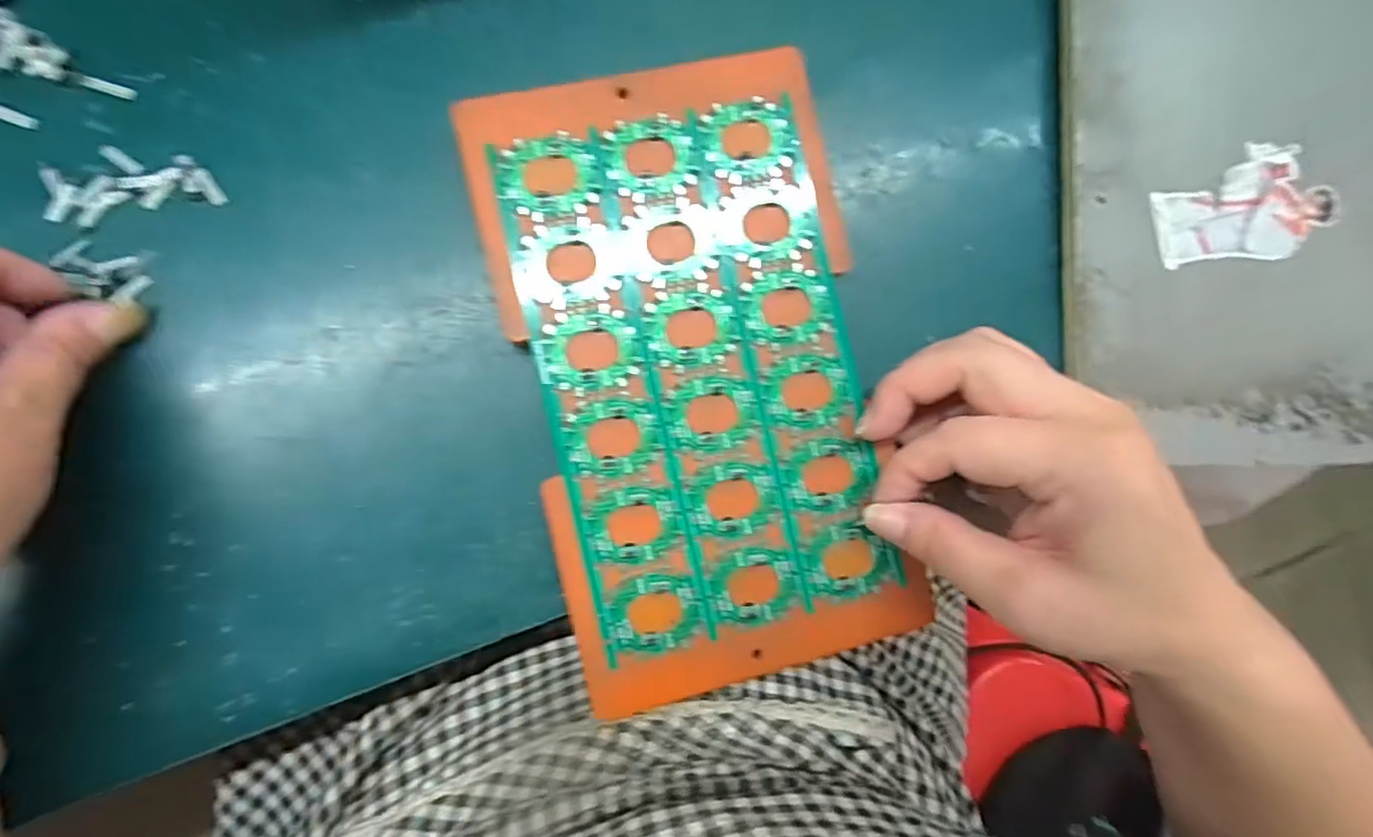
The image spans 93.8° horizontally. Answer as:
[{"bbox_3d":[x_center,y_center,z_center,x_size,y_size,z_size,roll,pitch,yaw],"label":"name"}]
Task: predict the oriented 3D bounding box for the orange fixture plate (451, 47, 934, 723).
[{"bbox_3d":[0.006,-0.017,0.249,0.134,0.009,0.237,-13,91,-6],"label":"orange fixture plate"}]

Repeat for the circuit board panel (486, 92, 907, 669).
[{"bbox_3d":[0.006,-0.018,0.248,0.118,0.004,0.196,-13,90,-7],"label":"circuit board panel"}]

